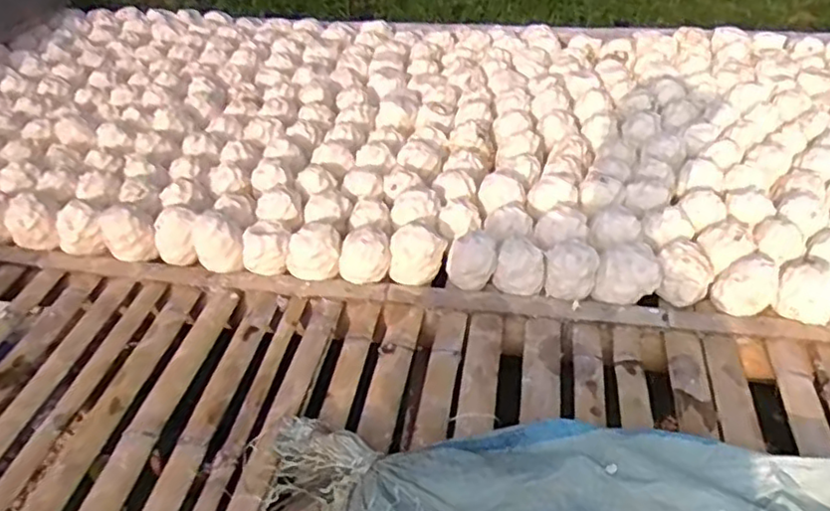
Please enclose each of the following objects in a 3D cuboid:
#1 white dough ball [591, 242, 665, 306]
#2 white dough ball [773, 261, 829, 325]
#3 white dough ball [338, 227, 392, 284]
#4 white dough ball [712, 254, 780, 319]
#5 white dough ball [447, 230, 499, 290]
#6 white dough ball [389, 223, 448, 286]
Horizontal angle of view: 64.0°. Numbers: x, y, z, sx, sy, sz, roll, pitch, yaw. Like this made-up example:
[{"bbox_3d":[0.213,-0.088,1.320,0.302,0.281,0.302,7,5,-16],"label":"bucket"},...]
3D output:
[{"bbox_3d":[0.331,0.032,1.029,0.092,0.076,0.089,-2,42,2],"label":"white dough ball"},{"bbox_3d":[0.588,0.059,0.994,0.078,0.063,0.081,-2,42,2],"label":"white dough ball"},{"bbox_3d":[-0.084,0.003,1.070,0.087,0.075,0.074,-13,43,-10],"label":"white dough ball"},{"bbox_3d":[0.505,0.049,1.014,0.082,0.071,0.085,-2,42,2],"label":"white dough ball"},{"bbox_3d":[0.090,0.000,1.055,0.079,0.071,0.083,-2,42,2],"label":"white dough ball"},{"bbox_3d":[0.003,0.002,1.066,0.084,0.083,0.079,-2,42,2],"label":"white dough ball"}]

